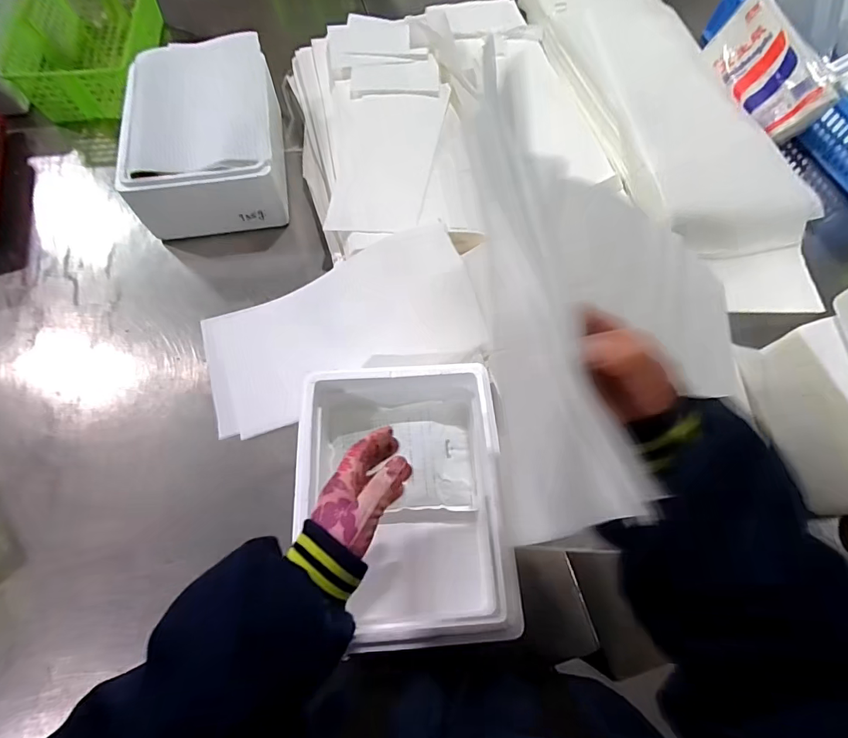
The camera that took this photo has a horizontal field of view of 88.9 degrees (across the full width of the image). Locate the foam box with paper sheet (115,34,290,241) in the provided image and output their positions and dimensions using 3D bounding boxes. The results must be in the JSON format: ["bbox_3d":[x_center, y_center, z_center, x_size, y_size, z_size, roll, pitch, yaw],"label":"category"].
[{"bbox_3d":[-0.368,-0.379,0.741,0.232,0.158,0.282,-9,68,-5],"label":"foam box with paper sheet"}]

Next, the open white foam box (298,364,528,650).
[{"bbox_3d":[-0.023,0.146,0.512,0.224,0.121,0.295,-5,69,0],"label":"open white foam box"}]

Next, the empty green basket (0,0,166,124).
[{"bbox_3d":[-0.662,-0.658,0.866,0.197,0.115,0.343,-3,68,-3],"label":"empty green basket"}]

